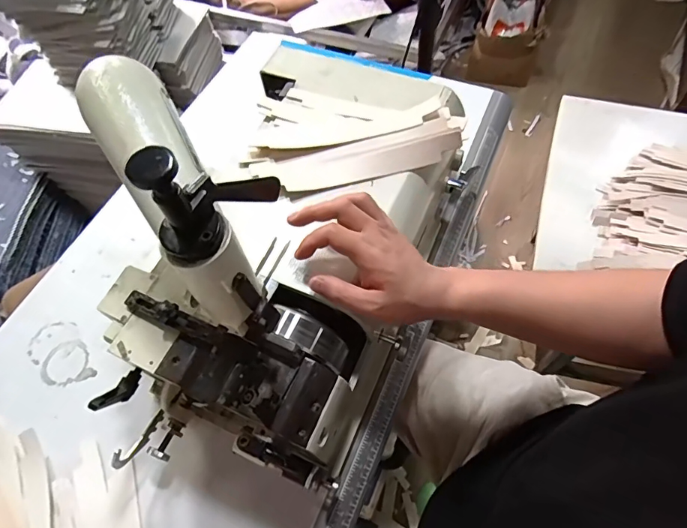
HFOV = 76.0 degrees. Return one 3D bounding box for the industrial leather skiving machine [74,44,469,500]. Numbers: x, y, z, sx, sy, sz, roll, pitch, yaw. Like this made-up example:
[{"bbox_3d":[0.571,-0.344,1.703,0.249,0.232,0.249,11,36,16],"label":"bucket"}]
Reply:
[{"bbox_3d":[-0.055,-0.070,0.458,0.281,0.339,0.479,17,63,13],"label":"industrial leather skiving machine"}]

